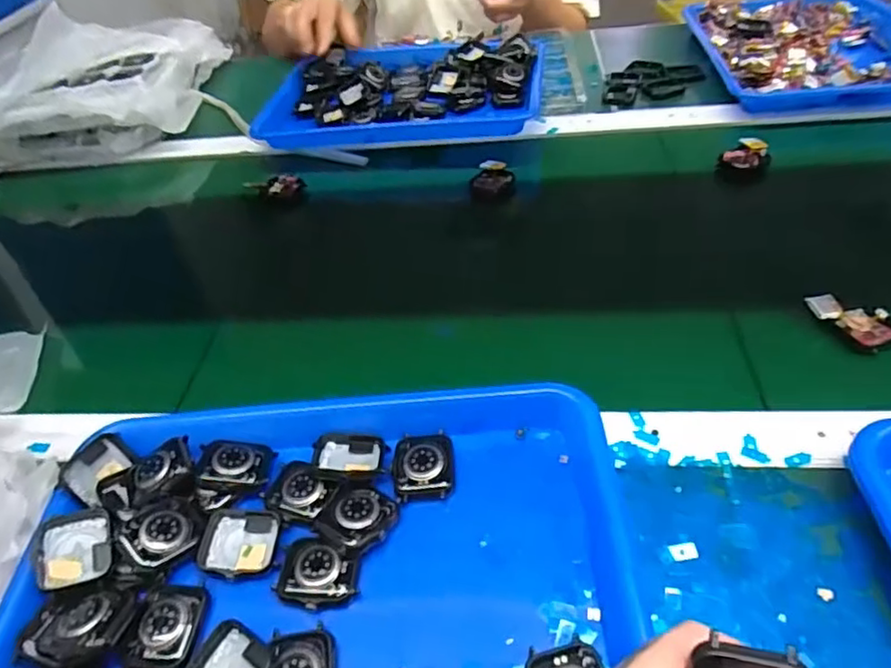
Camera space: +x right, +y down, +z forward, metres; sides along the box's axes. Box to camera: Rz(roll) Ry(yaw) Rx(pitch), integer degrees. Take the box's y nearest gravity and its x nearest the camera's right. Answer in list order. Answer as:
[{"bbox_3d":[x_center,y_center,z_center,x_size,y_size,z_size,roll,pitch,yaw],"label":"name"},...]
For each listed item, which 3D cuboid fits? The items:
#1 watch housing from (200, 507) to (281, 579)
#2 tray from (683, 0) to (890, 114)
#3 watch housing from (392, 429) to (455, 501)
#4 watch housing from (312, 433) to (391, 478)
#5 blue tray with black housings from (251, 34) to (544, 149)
[{"bbox_3d":[-0.118,0.121,0.352,0.040,0.013,0.040,0,46,6],"label":"watch housing"},{"bbox_3d":[0.462,-0.364,0.763,0.274,0.032,0.320,0,46,8],"label":"tray"},{"bbox_3d":[-0.013,0.079,0.376,0.037,0.010,0.044,-4,45,1],"label":"watch housing"},{"bbox_3d":[-0.060,0.077,0.386,0.043,0.008,0.039,6,32,-1],"label":"watch housing"},{"bbox_3d":[-0.046,-0.307,0.748,0.323,0.038,0.254,2,46,10],"label":"blue tray with black housings"}]

